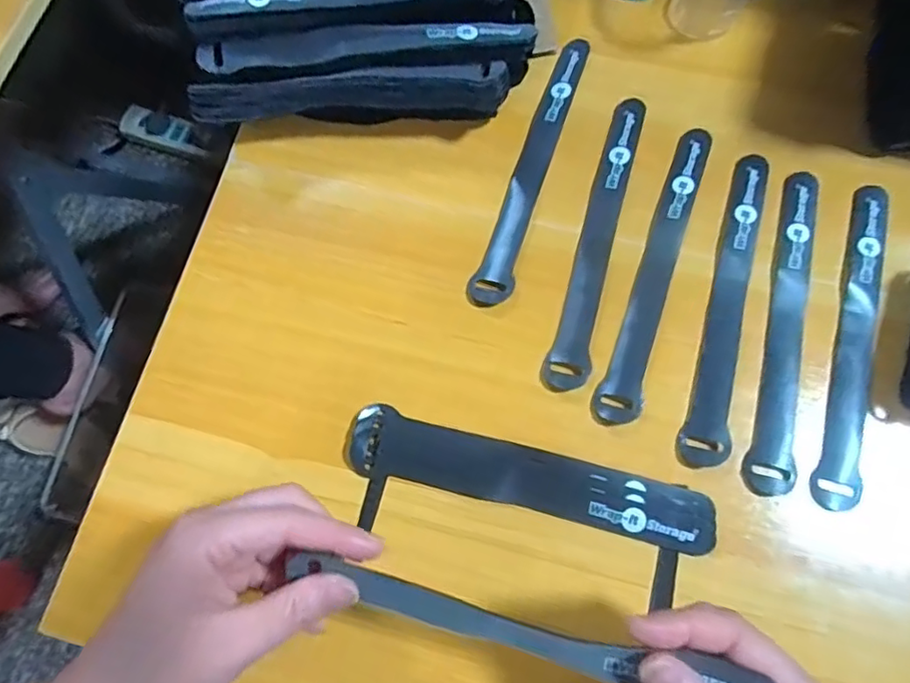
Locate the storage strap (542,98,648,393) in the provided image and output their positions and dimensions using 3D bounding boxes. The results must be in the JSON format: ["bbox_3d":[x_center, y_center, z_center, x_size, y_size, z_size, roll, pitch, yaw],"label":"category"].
[{"bbox_3d":[0.093,-0.068,0.378,0.024,0.005,0.209,16,76,6],"label":"storage strap"}]

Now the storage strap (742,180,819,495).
[{"bbox_3d":[0.197,-0.011,0.350,0.026,0.006,0.202,16,76,6],"label":"storage strap"}]

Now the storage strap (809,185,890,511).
[{"bbox_3d":[0.244,-0.005,0.359,0.023,0.006,0.212,17,76,6],"label":"storage strap"}]

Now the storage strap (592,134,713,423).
[{"bbox_3d":[0.128,-0.046,0.372,0.024,0.006,0.208,19,72,13],"label":"storage strap"}]

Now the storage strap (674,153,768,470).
[{"bbox_3d":[0.168,-0.026,0.362,0.026,0.004,0.209,14,71,17],"label":"storage strap"}]

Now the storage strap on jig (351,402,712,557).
[{"bbox_3d":[0.040,0.076,0.332,0.200,0.011,0.036,13,75,5],"label":"storage strap on jig"}]

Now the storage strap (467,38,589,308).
[{"bbox_3d":[0.054,-0.116,0.388,0.024,0.006,0.208,20,76,7],"label":"storage strap"}]

